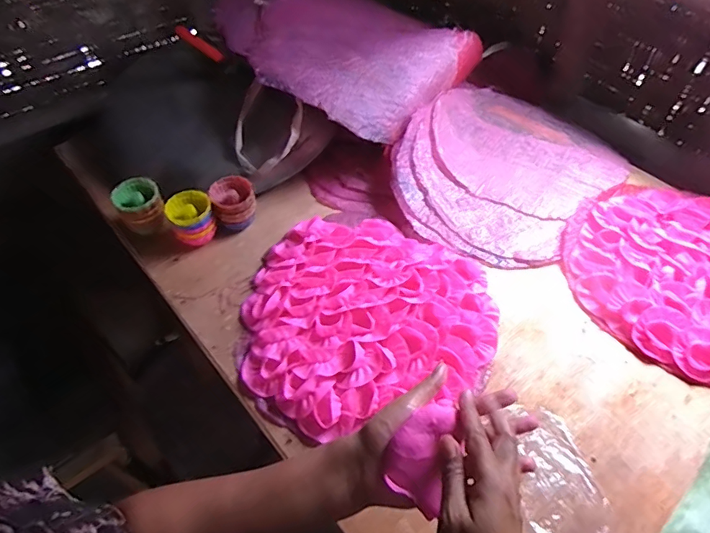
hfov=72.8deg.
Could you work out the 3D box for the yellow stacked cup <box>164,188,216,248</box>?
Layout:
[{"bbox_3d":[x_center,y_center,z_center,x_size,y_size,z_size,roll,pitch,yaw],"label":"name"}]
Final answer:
[{"bbox_3d":[-0.239,-0.069,0.712,0.059,0.064,0.061,-1,51,1],"label":"yellow stacked cup"}]

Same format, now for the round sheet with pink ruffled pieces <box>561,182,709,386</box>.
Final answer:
[{"bbox_3d":[0.465,0.006,0.675,0.306,0.033,0.315,-1,51,1],"label":"round sheet with pink ruffled pieces"}]

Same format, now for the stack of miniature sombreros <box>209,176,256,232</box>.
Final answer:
[{"bbox_3d":[-0.182,-0.092,0.733,0.061,0.065,0.066,-14,52,-9],"label":"stack of miniature sombreros"}]

